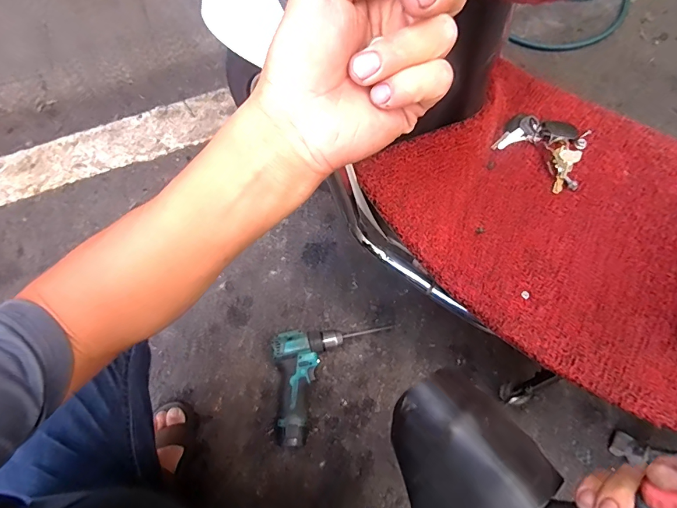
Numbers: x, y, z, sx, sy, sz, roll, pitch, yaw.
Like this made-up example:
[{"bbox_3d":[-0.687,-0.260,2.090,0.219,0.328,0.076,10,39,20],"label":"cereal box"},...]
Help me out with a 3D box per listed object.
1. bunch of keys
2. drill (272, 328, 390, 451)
[{"bbox_3d":[0.317,-0.166,0.610,0.131,0.020,0.121,37,72,15],"label":"bunch of keys"},{"bbox_3d":[-0.003,0.245,0.761,0.233,0.062,0.209,-4,67,-1],"label":"drill"}]

